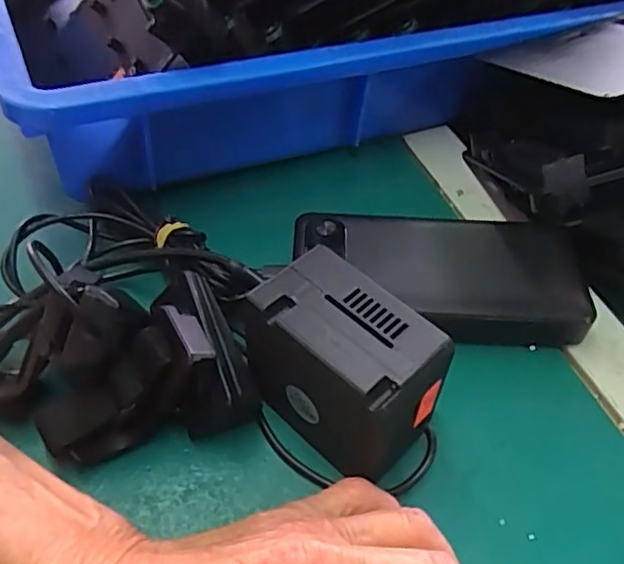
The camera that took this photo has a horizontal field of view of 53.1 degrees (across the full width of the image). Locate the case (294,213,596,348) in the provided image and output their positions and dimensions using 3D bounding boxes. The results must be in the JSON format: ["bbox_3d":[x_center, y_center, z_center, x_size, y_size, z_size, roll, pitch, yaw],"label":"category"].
[{"bbox_3d":[0.070,-0.003,0.341,0.152,0.027,0.076,-2,48,-1],"label":"case"}]

